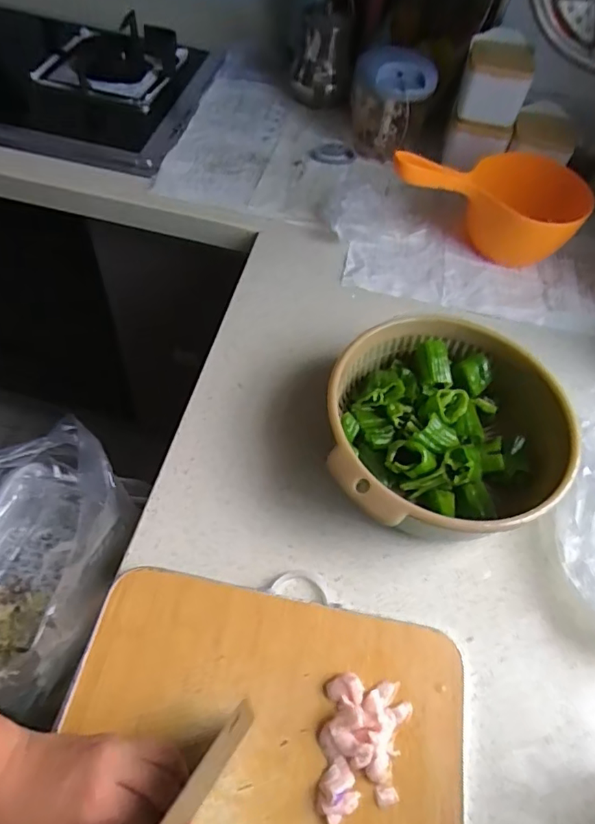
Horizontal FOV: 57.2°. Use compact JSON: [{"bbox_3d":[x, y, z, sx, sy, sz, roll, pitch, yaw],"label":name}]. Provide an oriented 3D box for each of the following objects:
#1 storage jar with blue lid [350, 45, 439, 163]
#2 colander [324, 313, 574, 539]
[{"bbox_3d":[0.144,-0.475,0.853,0.113,0.135,0.118,3,56,-5],"label":"storage jar with blue lid"},{"bbox_3d":[0.140,0.022,0.532,0.215,0.089,0.220,3,56,-5],"label":"colander"}]

